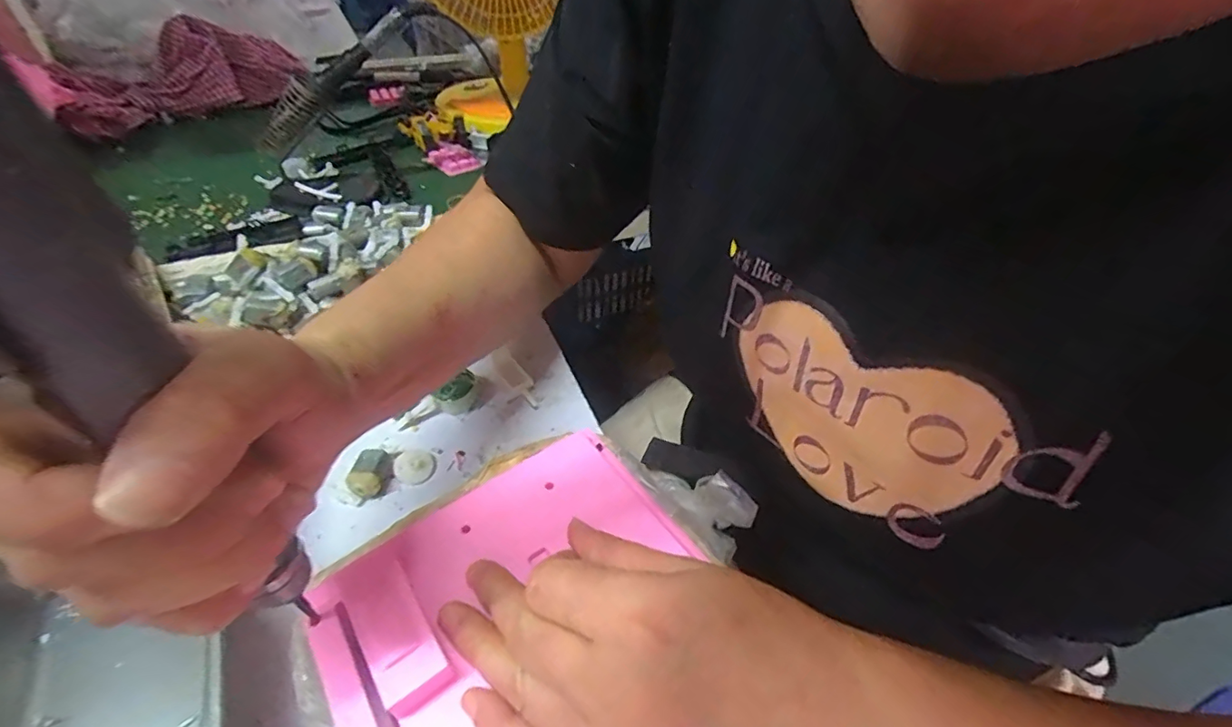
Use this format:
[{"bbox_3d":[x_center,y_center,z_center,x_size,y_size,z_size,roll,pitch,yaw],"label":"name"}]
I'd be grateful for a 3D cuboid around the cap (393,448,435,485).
[{"bbox_3d":[-0.129,0.065,0.337,0.023,0.007,0.023,0,44,0],"label":"cap"}]

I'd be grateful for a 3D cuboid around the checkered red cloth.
[{"bbox_3d":[-0.603,-0.404,0.722,0.146,0.092,0.282,32,51,26],"label":"checkered red cloth"}]

